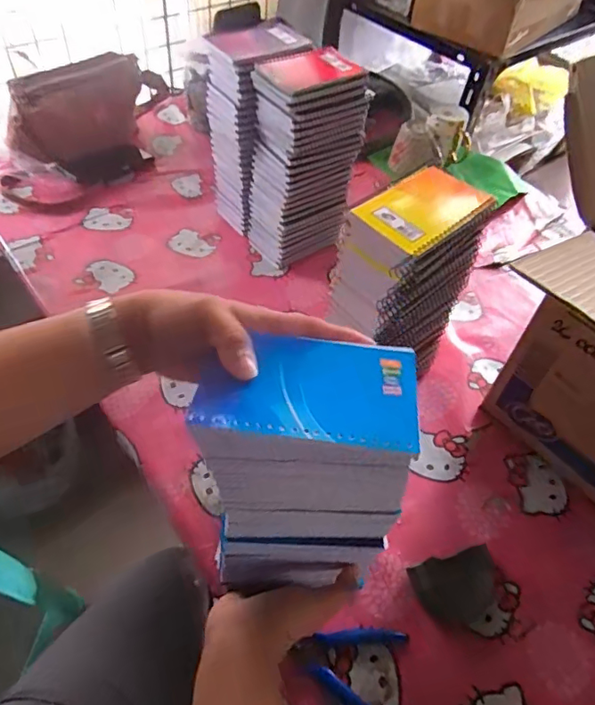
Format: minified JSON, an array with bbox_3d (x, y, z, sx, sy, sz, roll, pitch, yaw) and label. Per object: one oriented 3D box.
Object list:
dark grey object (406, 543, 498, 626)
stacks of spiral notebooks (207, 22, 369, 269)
[{"bbox_3d":[0.171,0.247,0.548,0.092,0.022,0.065,-11,52,-13],"label":"dark grey object"},{"bbox_3d":[-0.025,-0.315,0.814,0.144,0.280,0.201,-32,61,-27],"label":"stacks of spiral notebooks"}]

